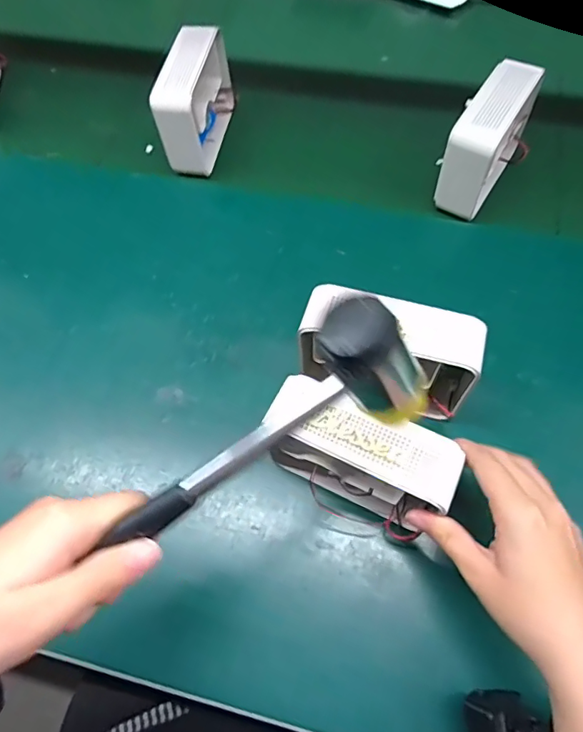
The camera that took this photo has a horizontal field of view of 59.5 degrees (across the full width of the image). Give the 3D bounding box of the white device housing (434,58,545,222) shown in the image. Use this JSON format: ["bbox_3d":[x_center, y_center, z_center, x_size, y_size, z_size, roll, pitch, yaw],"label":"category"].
[{"bbox_3d":[0.191,-0.214,0.491,0.053,0.091,0.125,28,68,15],"label":"white device housing"}]

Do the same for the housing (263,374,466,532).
[{"bbox_3d":[0.044,0.063,0.351,0.122,0.105,0.046,20,67,12],"label":"housing"}]

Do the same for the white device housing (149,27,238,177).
[{"bbox_3d":[-0.100,-0.283,0.544,0.042,0.098,0.131,12,65,8],"label":"white device housing"}]

